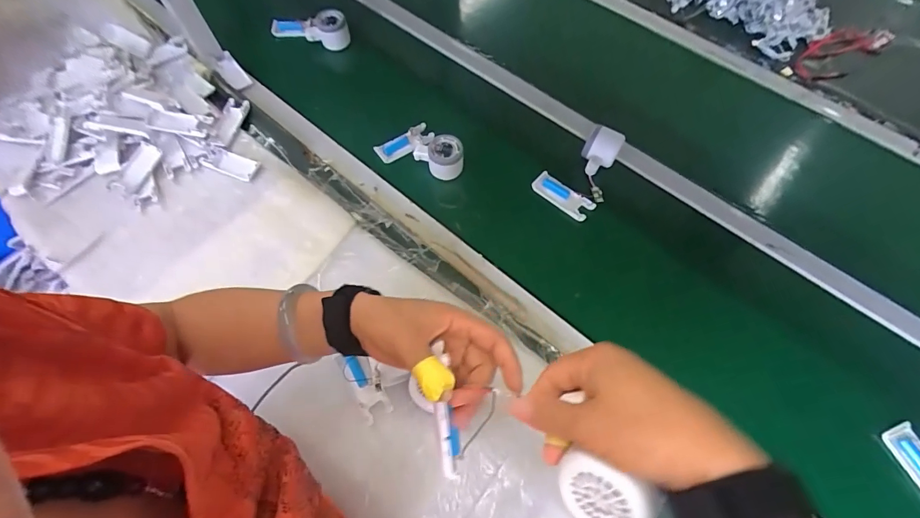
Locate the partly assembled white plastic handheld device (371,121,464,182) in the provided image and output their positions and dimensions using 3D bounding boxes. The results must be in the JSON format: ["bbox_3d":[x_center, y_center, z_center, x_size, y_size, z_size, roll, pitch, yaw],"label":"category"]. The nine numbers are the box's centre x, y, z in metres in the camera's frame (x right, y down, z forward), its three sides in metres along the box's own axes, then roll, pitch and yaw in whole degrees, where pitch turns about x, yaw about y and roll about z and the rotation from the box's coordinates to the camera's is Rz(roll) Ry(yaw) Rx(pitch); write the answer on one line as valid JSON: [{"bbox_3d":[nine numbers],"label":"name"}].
[{"bbox_3d":[-0.064,-0.181,0.715,0.102,0.051,0.137,-41,71,-18],"label":"partly assembled white plastic handheld device"}]

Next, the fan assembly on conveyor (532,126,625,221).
[{"bbox_3d":[0.213,-0.148,0.715,0.099,0.058,0.177,41,70,18],"label":"fan assembly on conveyor"}]

